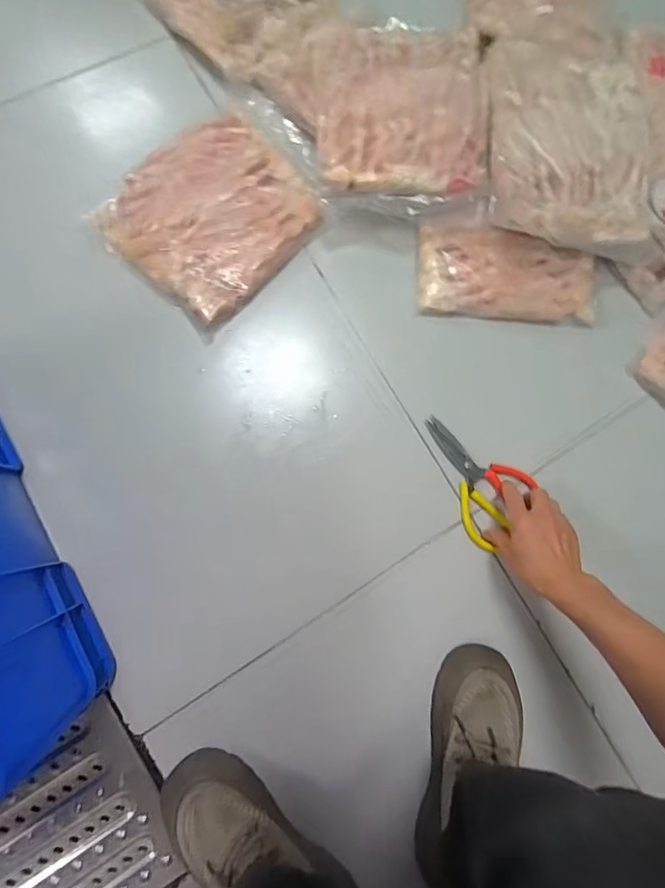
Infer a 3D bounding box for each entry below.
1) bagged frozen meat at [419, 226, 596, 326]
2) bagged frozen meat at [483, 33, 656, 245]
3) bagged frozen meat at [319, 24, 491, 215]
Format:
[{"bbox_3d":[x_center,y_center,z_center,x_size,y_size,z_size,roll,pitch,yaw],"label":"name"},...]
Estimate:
[{"bbox_3d":[0.252,-0.240,0.639,0.257,0.038,0.123,1,83,-6],"label":"bagged frozen meat"},{"bbox_3d":[0.324,-0.431,0.625,0.231,0.059,0.346,1,83,-6],"label":"bagged frozen meat"},{"bbox_3d":[0.093,-0.441,0.609,0.227,0.057,0.270,1,83,-6],"label":"bagged frozen meat"}]

